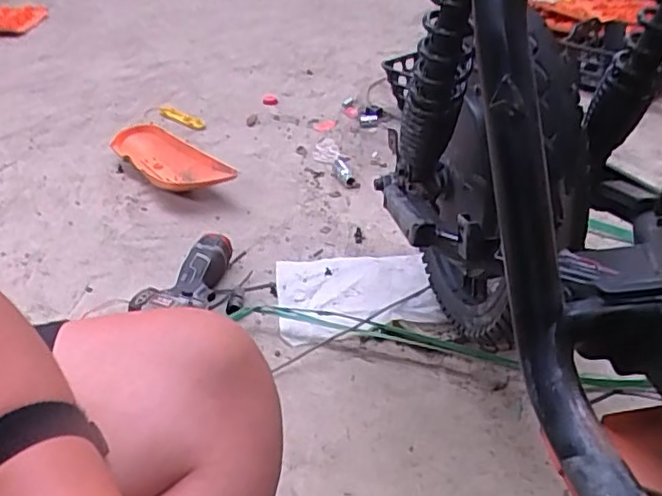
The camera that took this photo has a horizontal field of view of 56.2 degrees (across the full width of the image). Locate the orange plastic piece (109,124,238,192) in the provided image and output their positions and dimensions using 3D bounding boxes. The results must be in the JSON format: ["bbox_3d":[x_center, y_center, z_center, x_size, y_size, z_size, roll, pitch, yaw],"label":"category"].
[{"bbox_3d":[-0.269,-0.147,1.084,0.306,0.057,0.097,24,44,32],"label":"orange plastic piece"}]

